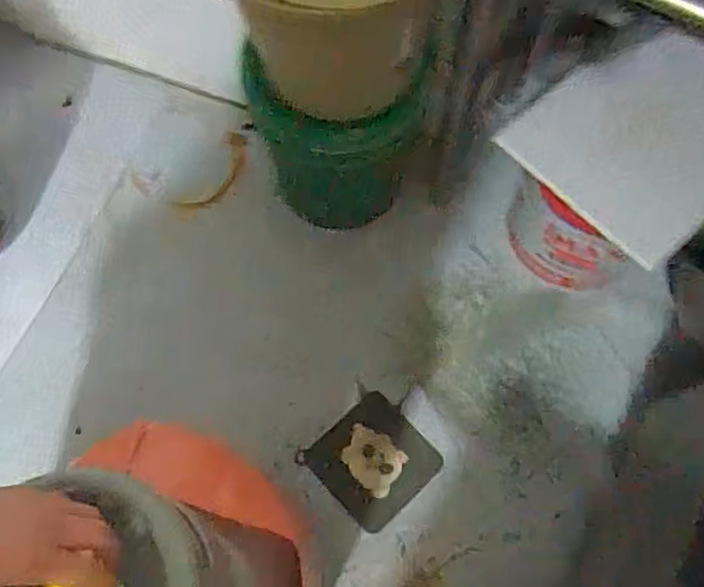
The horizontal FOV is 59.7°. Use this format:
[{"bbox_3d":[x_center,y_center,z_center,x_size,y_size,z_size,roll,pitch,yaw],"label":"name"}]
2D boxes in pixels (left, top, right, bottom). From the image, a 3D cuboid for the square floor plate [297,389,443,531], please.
[{"bbox_3d":[0.040,0.321,1.194,0.205,0.014,0.211,-40,59,-14],"label":"square floor plate"}]

